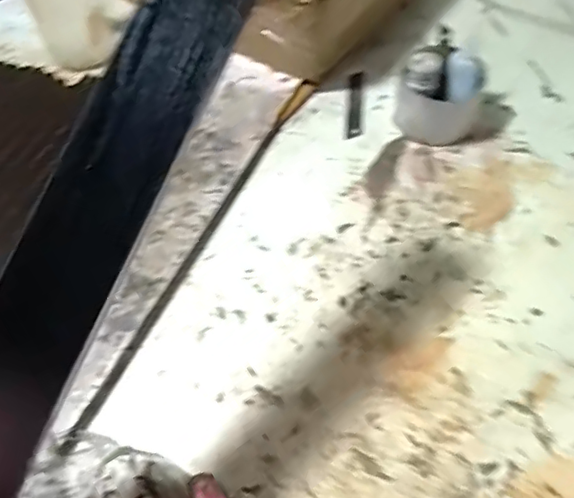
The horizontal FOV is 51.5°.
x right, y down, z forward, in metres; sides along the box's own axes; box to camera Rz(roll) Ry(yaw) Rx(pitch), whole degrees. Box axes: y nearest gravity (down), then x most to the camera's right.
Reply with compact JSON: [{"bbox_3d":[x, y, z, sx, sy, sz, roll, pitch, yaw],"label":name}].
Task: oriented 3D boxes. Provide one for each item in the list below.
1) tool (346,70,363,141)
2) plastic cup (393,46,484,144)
[{"bbox_3d":[0.073,-0.158,0.635,0.016,0.004,0.105,3,56,4],"label":"tool"},{"bbox_3d":[0.151,-0.151,0.591,0.075,0.064,0.061,12,57,10],"label":"plastic cup"}]

